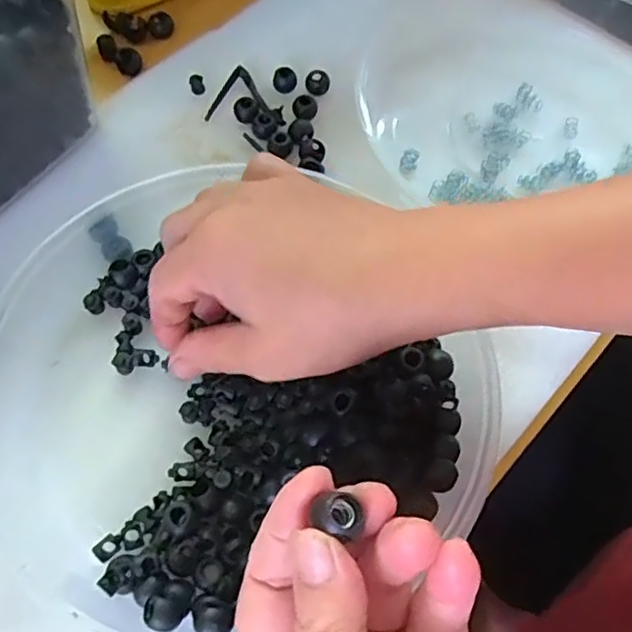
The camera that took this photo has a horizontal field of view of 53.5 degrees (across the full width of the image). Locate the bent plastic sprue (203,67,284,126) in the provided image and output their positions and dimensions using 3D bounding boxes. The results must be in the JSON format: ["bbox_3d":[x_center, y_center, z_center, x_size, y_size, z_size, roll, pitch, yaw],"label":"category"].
[{"bbox_3d":[-0.039,-0.137,0.395,0.051,0.009,0.043,10,62,15],"label":"bent plastic sprue"}]

